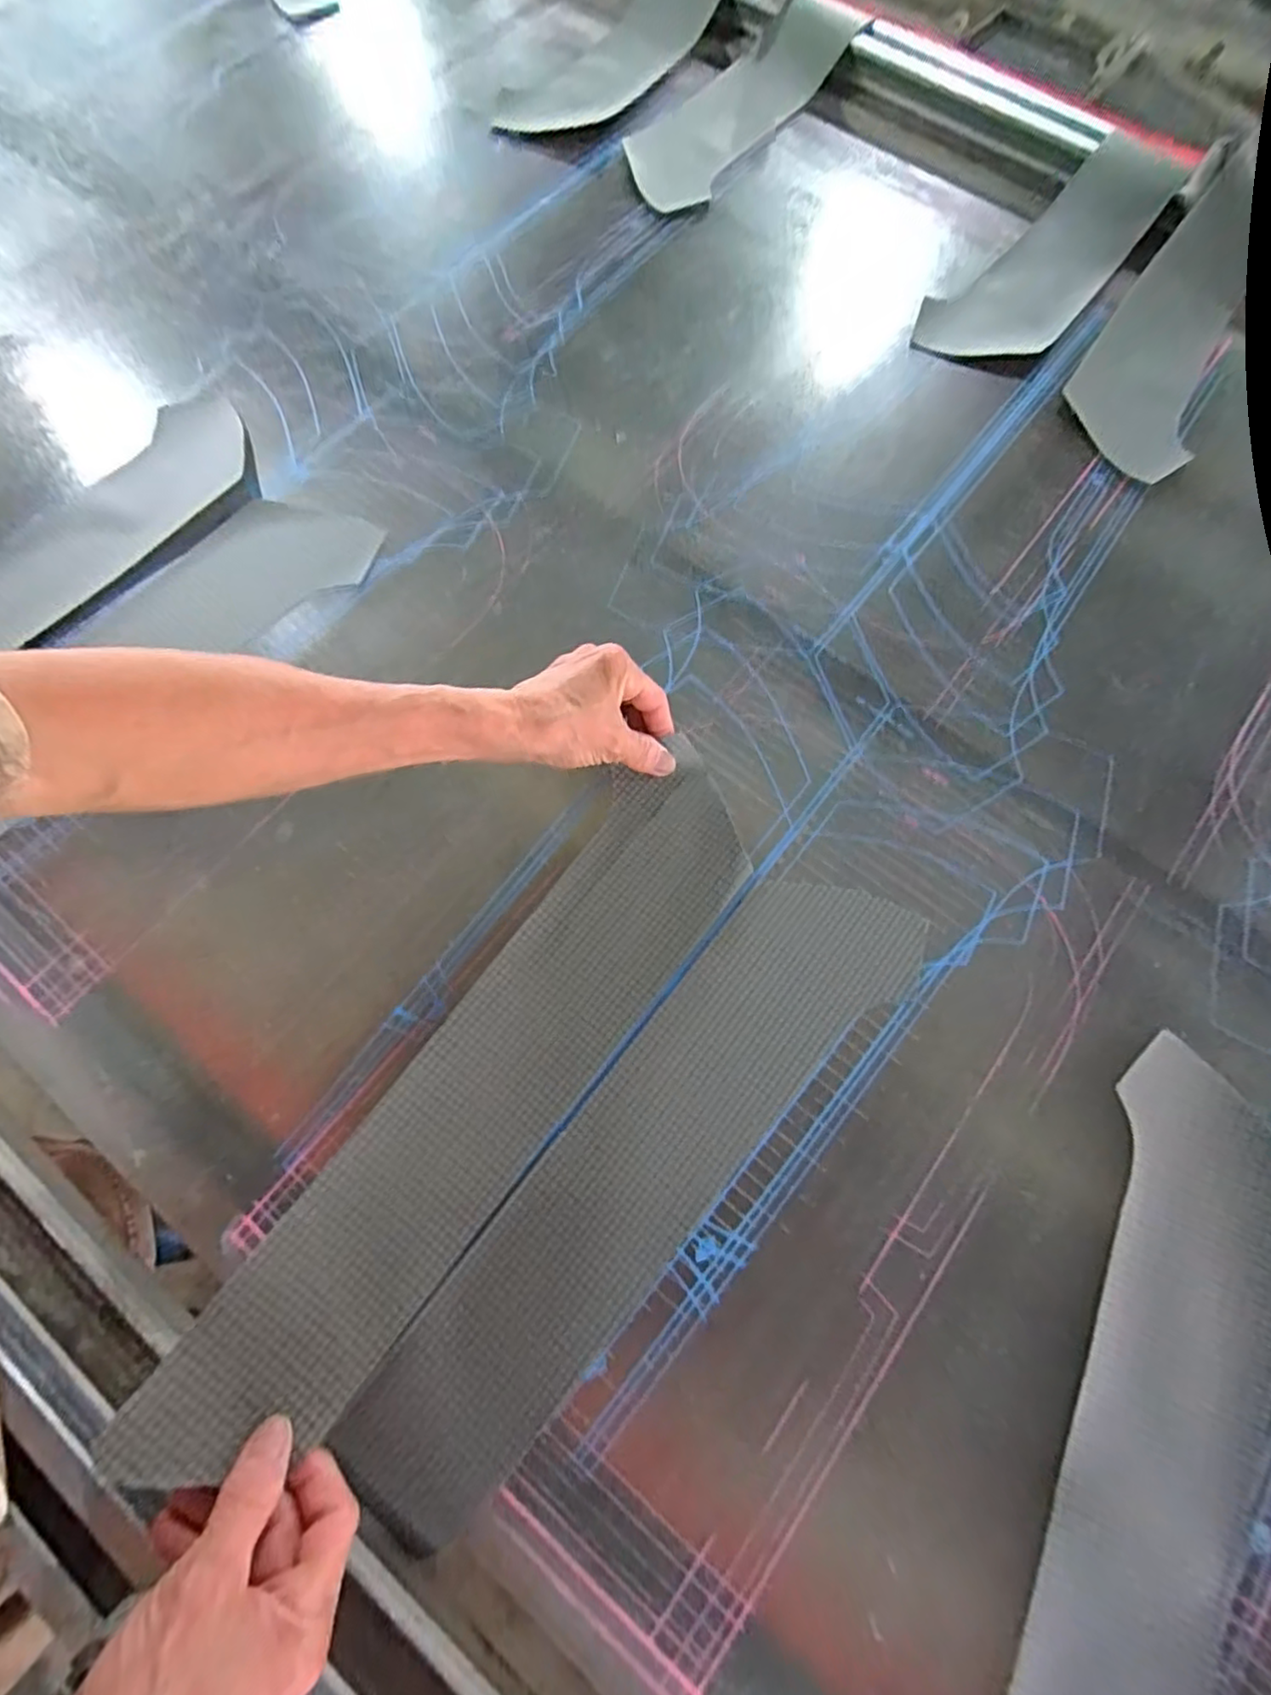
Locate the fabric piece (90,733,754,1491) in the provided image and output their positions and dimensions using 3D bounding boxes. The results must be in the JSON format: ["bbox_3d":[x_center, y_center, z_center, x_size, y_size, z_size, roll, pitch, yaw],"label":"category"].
[{"bbox_3d":[-0.077,0.130,0.383,0.099,0.034,0.454,36,71,9],"label":"fabric piece"}]

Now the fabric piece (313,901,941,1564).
[{"bbox_3d":[0.009,0.183,0.388,0.104,0.007,0.429,43,76,11],"label":"fabric piece"}]

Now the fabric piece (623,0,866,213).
[{"bbox_3d":[0.102,-0.770,0.662,0.104,0.035,0.318,38,76,9],"label":"fabric piece"}]

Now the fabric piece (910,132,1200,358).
[{"bbox_3d":[0.388,-0.552,0.599,0.106,0.039,0.320,41,77,10],"label":"fabric piece"}]

